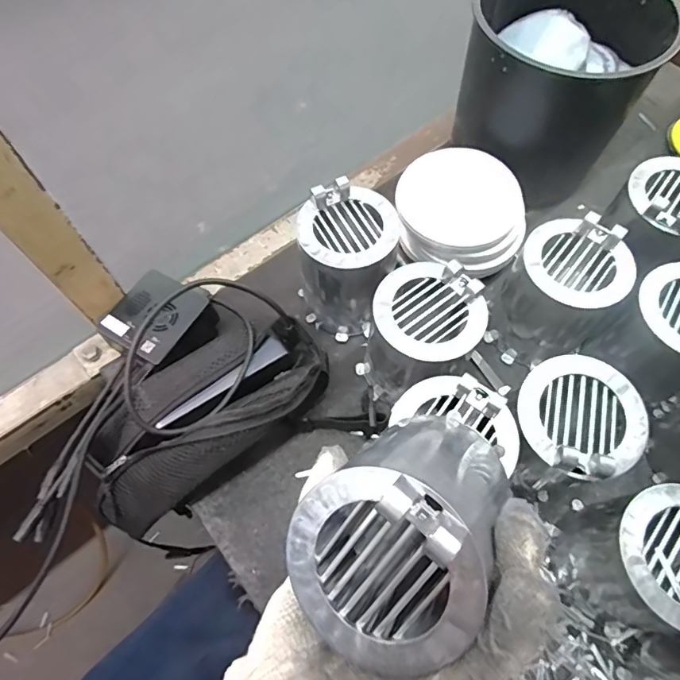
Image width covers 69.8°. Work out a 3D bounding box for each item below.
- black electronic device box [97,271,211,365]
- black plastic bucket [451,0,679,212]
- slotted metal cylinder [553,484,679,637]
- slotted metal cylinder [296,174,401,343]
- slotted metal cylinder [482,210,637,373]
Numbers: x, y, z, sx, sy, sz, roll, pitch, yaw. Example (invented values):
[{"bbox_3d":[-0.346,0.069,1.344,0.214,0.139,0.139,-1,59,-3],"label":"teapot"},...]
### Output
[{"bbox_3d":[-0.167,-0.021,0.439,0.070,0.020,0.074,29,68,14],"label":"black electronic device box"},{"bbox_3d":[0.216,-0.265,0.507,0.167,0.154,0.186,13,65,7],"label":"black plastic bucket"},{"bbox_3d":[0.216,0.156,0.344,0.083,0.124,0.084,0,64,1],"label":"slotted metal cylinder"},{"bbox_3d":[0.006,-0.067,0.454,0.085,0.123,0.092,8,64,5],"label":"slotted metal cylinder"},{"bbox_3d":[0.191,-0.038,0.438,0.087,0.114,0.089,36,70,16],"label":"slotted metal cylinder"}]

